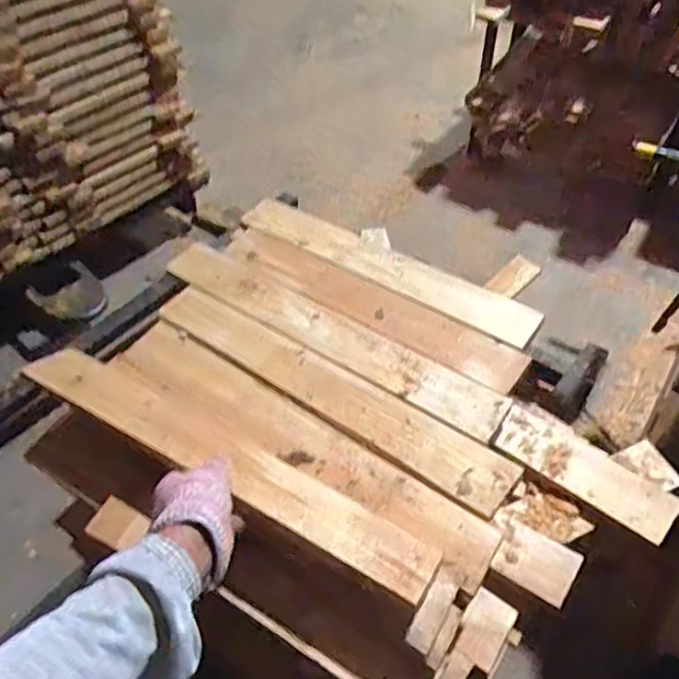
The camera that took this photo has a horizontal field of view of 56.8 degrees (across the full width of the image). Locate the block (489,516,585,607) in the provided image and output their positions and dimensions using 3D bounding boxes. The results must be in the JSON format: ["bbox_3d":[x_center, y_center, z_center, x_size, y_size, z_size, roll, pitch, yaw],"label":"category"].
[{"bbox_3d":[0.225,0.256,0.719,0.085,0.018,0.068,27,52,22],"label":"block"}]

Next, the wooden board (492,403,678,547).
[{"bbox_3d":[0.310,0.161,0.793,0.223,0.022,0.084,30,53,24],"label":"wooden board"}]

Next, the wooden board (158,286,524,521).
[{"bbox_3d":[-0.025,0.053,0.766,0.494,0.018,0.074,29,53,23],"label":"wooden board"}]

